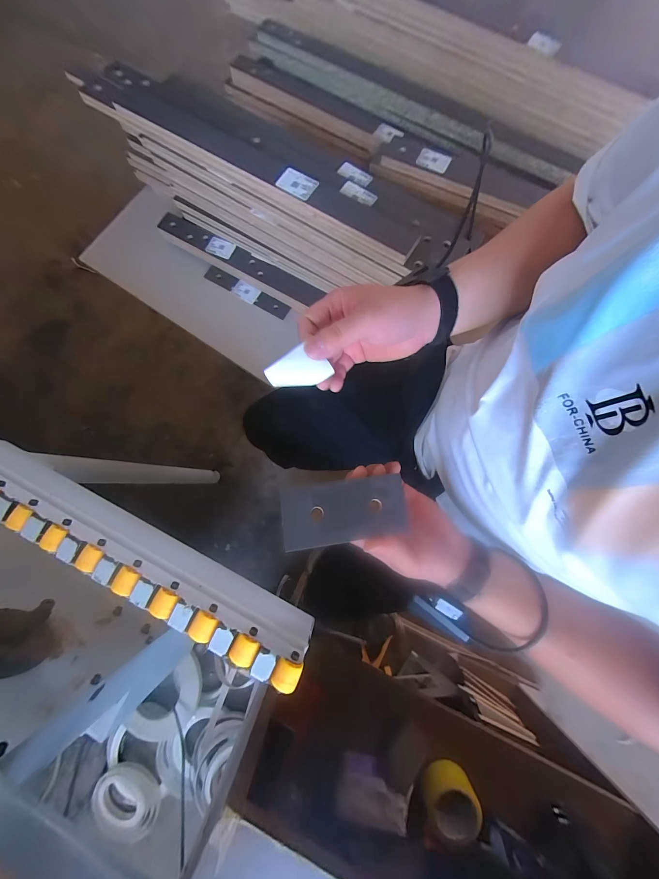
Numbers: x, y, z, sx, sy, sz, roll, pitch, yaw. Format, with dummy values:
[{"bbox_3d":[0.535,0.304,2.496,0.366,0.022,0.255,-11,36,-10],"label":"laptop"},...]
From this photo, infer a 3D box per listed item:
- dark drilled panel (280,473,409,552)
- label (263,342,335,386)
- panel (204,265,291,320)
[{"bbox_3d":[0.014,0.067,0.287,0.115,0.005,0.057,-6,75,-8],"label":"dark drilled panel"},{"bbox_3d":[-0.029,-0.063,0.277,0.054,0.040,0.007,-30,43,-1],"label":"label"},{"bbox_3d":[-0.193,-0.346,0.703,0.221,0.014,0.038,31,78,9],"label":"panel"}]

